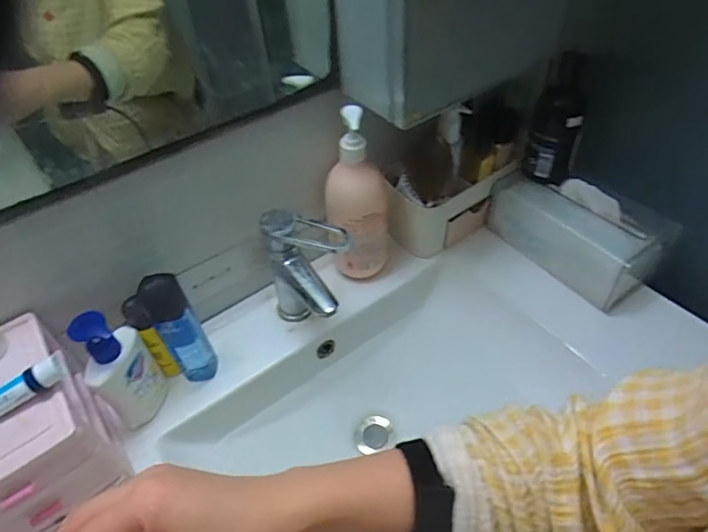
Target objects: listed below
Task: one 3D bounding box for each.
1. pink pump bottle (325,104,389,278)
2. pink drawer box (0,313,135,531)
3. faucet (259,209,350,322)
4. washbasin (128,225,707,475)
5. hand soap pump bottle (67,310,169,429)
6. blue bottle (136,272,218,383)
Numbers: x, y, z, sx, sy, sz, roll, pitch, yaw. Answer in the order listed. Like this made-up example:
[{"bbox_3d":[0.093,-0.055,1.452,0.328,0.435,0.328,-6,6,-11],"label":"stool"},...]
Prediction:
[{"bbox_3d":[0.005,-0.084,0.654,0.083,0.244,0.057,-7,46,-1],"label":"pink pump bottle"},{"bbox_3d":[-0.330,0.175,0.504,0.139,0.146,0.168,-31,51,-23],"label":"pink drawer box"},{"bbox_3d":[-0.050,0.024,0.623,0.067,0.176,0.123,-35,53,-25],"label":"faucet"},{"bbox_3d":[0.082,0.177,0.685,0.639,0.178,0.411,-30,51,-22],"label":"washbasin"},{"bbox_3d":[-0.256,0.117,0.561,0.069,0.178,0.046,-35,53,-25],"label":"hand soap pump bottle"},{"bbox_3d":[-0.205,0.076,0.594,0.045,0.173,0.042,-3,46,3],"label":"blue bottle"}]

